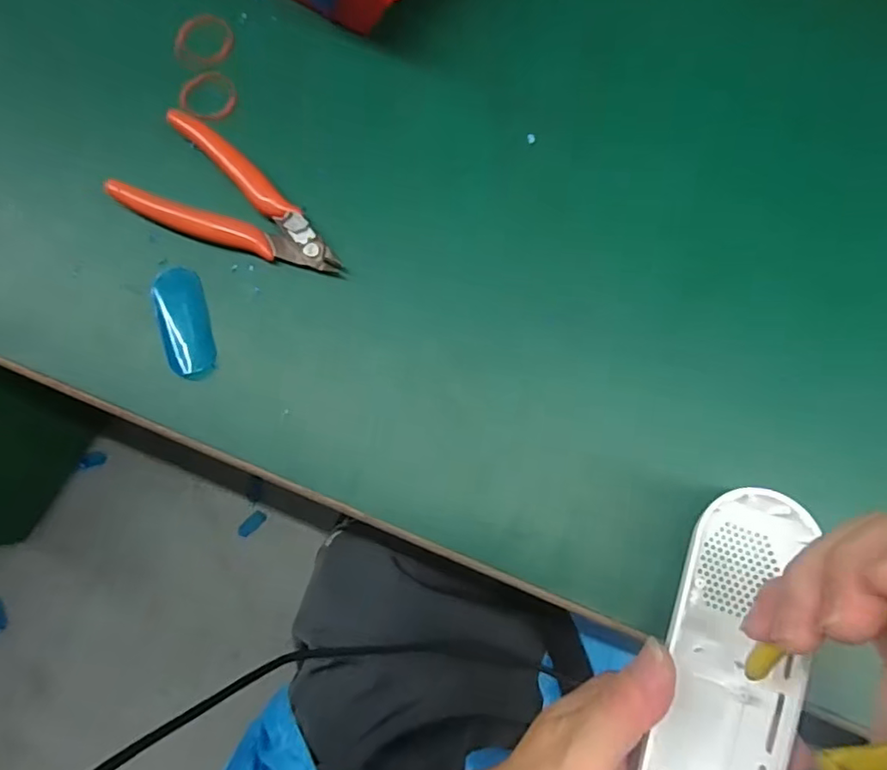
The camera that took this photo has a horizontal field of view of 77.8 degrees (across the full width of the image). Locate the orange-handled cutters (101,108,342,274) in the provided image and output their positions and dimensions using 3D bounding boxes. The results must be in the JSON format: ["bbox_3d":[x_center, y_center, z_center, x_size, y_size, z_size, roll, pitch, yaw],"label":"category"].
[{"bbox_3d":[-0.106,-0.087,0.275,0.116,0.012,0.055,34,81,7],"label":"orange-handled cutters"}]

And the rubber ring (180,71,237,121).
[{"bbox_3d":[-0.125,-0.153,0.291,0.033,0.004,0.031,-1,69,4],"label":"rubber ring"}]

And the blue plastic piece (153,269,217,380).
[{"bbox_3d":[-0.128,-0.030,0.272,0.024,0.006,0.058,-16,79,-3],"label":"blue plastic piece"}]

